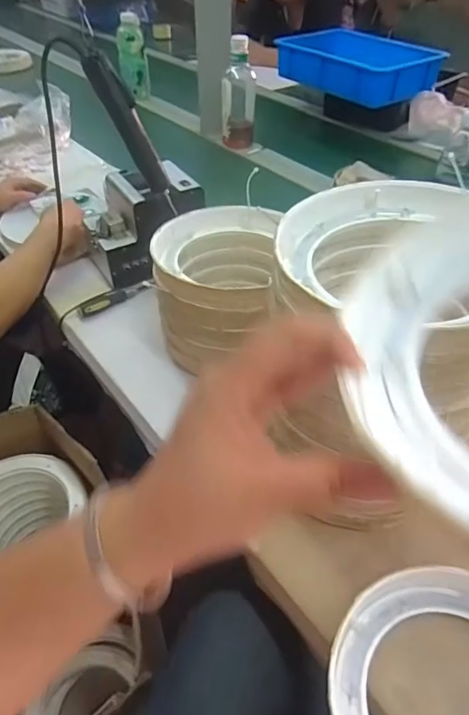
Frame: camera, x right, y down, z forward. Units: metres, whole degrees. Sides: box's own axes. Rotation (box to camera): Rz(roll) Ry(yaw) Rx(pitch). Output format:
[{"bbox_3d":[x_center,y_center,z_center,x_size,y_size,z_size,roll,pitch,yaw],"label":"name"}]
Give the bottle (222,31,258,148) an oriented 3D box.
[{"bbox_3d":[0.011,-0.627,1.161,0.079,0.234,0.058,3,43,3],"label":"bottle"}]

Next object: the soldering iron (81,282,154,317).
[{"bbox_3d":[-0.194,-0.100,0.796,0.131,0.016,0.019,-31,51,-28],"label":"soldering iron"}]

